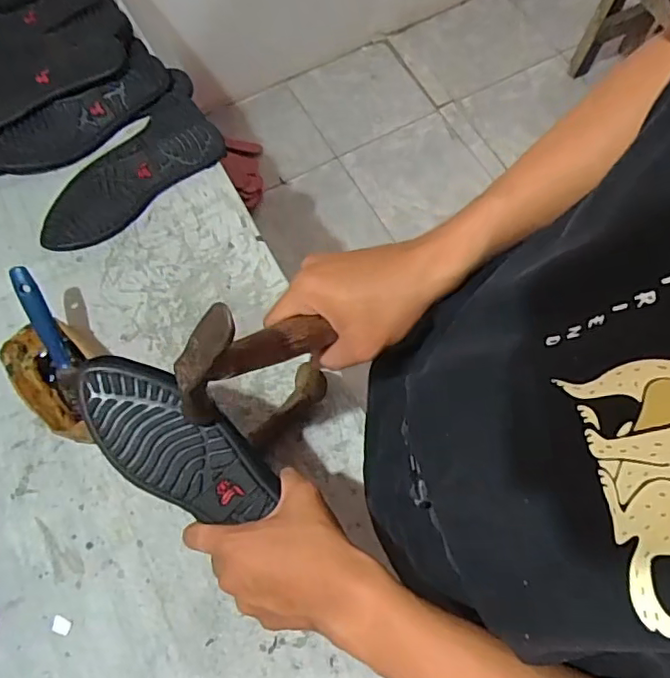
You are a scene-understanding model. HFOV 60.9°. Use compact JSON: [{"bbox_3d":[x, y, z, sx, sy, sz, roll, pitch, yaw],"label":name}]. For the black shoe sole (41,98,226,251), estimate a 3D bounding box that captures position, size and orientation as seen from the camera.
[{"bbox_3d":[-0.255,-0.202,0.700,0.242,0.032,0.094,-38,75,-14],"label":"black shoe sole"}]

